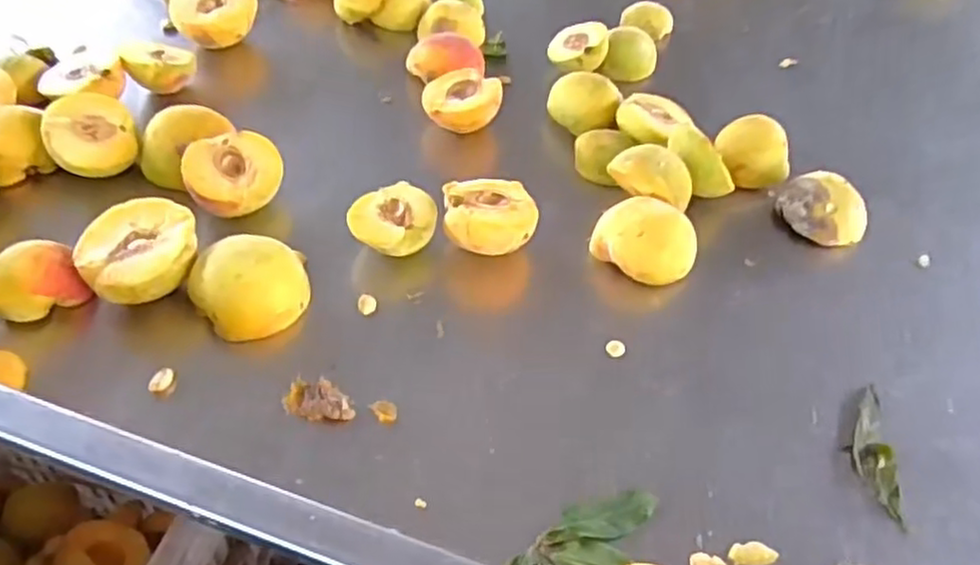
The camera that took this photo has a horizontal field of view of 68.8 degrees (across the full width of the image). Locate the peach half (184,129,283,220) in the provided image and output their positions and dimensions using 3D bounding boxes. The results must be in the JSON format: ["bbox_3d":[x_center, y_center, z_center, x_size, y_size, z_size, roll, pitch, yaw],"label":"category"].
[{"bbox_3d":[-0.178,-0.073,0.497,0.064,0.028,0.063,-10,69,-27],"label":"peach half"}]

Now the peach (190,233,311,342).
[{"bbox_3d":[-0.142,0.004,0.432,0.065,0.047,0.053,-13,49,-20],"label":"peach"}]

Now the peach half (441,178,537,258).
[{"bbox_3d":[0.000,-0.041,0.488,0.060,0.040,0.058,4,45,-4],"label":"peach half"}]

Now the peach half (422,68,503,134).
[{"bbox_3d":[-0.024,-0.147,0.596,0.065,0.039,0.064,9,45,1],"label":"peach half"}]

